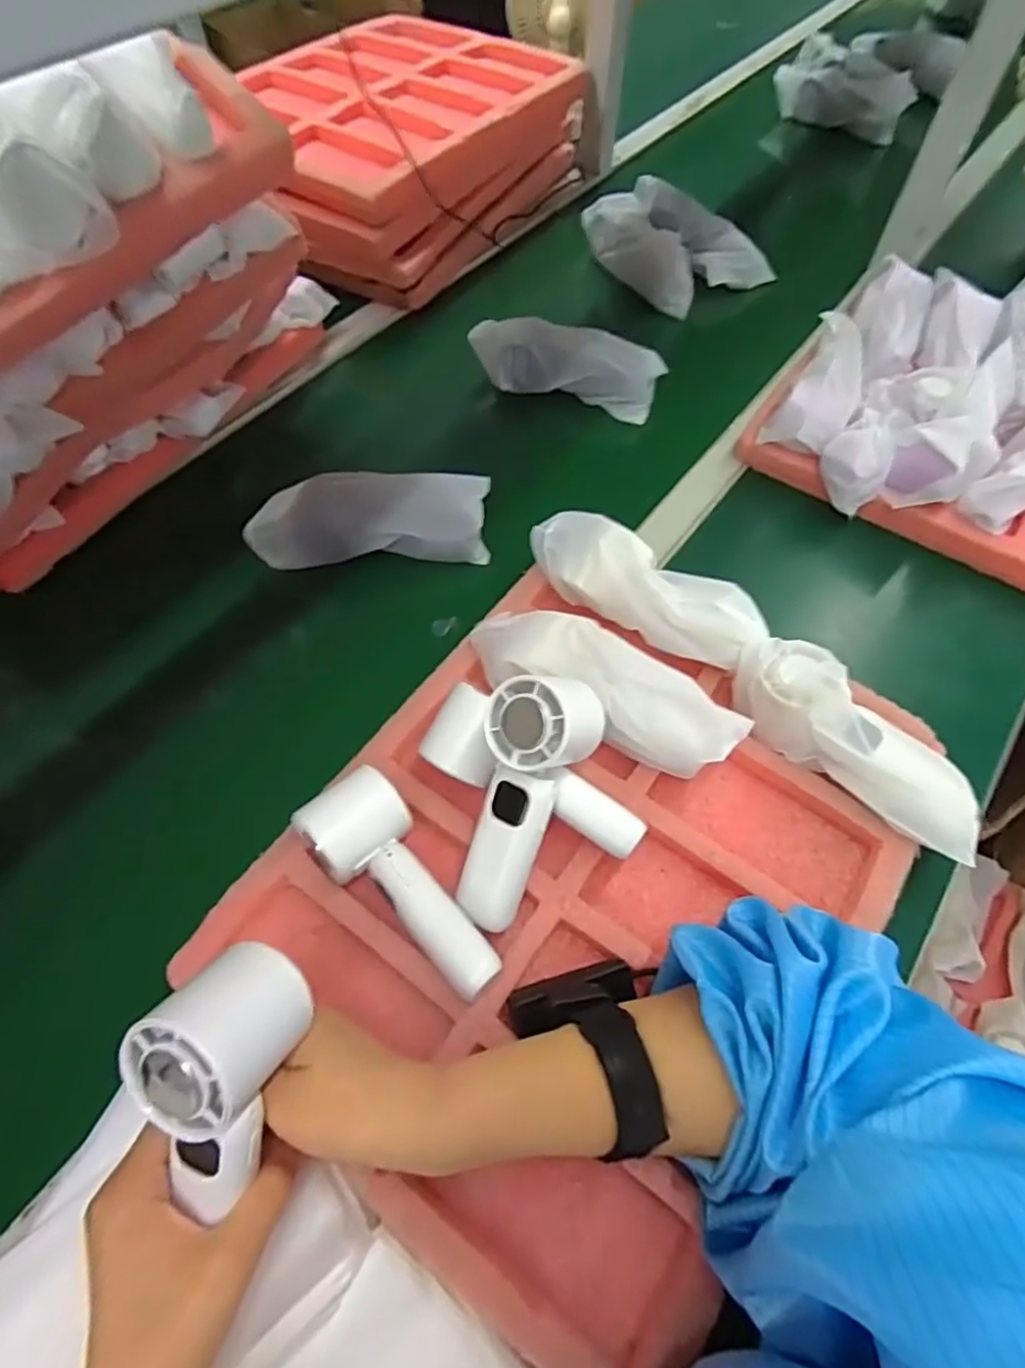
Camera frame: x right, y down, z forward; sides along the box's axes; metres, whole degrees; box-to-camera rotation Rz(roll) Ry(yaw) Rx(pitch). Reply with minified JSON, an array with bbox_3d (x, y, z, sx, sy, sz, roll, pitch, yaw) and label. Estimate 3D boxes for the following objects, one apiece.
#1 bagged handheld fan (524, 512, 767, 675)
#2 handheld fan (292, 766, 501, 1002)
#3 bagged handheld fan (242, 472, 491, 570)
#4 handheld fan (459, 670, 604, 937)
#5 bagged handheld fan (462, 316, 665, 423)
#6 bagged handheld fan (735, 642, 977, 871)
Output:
[{"bbox_3d":[0.094,-0.072,0.484,0.179,0.039,0.051,30,64,16],"label":"bagged handheld fan"},{"bbox_3d":[-0.064,0.122,0.392,0.059,0.049,0.144,-38,67,-20],"label":"handheld fan"},{"bbox_3d":[-0.124,-0.147,0.563,0.199,0.067,0.067,1,60,0],"label":"bagged handheld fan"},{"bbox_3d":[0.007,0.066,0.387,0.062,0.153,0.042,18,17,10],"label":"handheld fan"},{"bbox_3d":[0.055,-0.330,0.678,0.190,0.065,0.040,12,60,7],"label":"bagged handheld fan"},{"bbox_3d":[0.227,0.036,0.429,0.059,0.043,0.173,-39,67,-20],"label":"bagged handheld fan"}]

